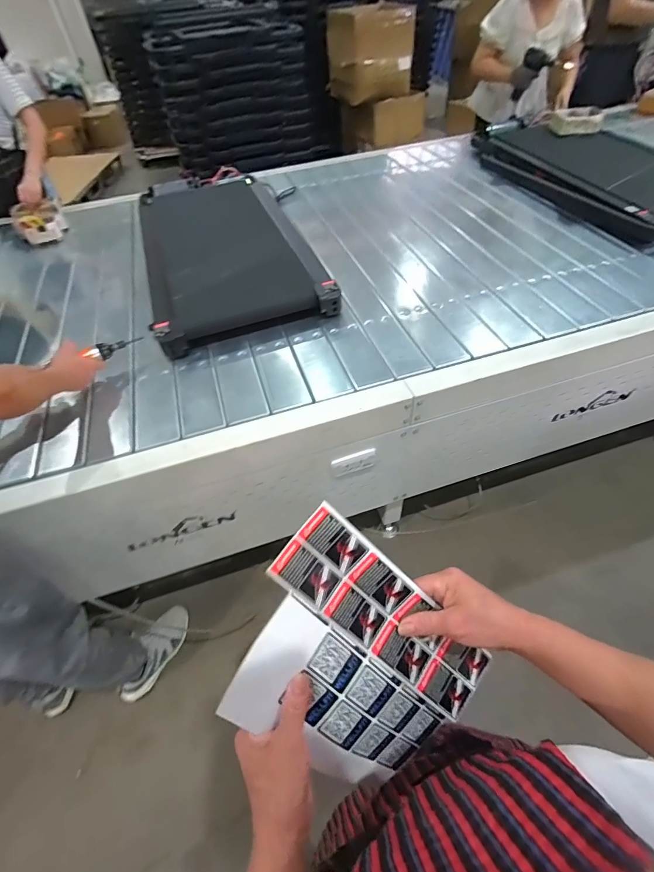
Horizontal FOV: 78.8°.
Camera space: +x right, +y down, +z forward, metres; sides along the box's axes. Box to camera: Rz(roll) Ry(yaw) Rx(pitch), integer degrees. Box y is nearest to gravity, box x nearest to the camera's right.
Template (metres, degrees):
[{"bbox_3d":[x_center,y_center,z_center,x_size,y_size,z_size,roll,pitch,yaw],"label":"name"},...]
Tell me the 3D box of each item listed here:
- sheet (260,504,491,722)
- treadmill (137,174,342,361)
[{"bbox_3d":[0.063,0.176,0.387,0.077,0.259,0.009,-48,16,-11],"label":"sheet"},{"bbox_3d":[-0.362,-0.673,1.401,0.514,0.124,1.105,-18,49,-9],"label":"treadmill"}]

